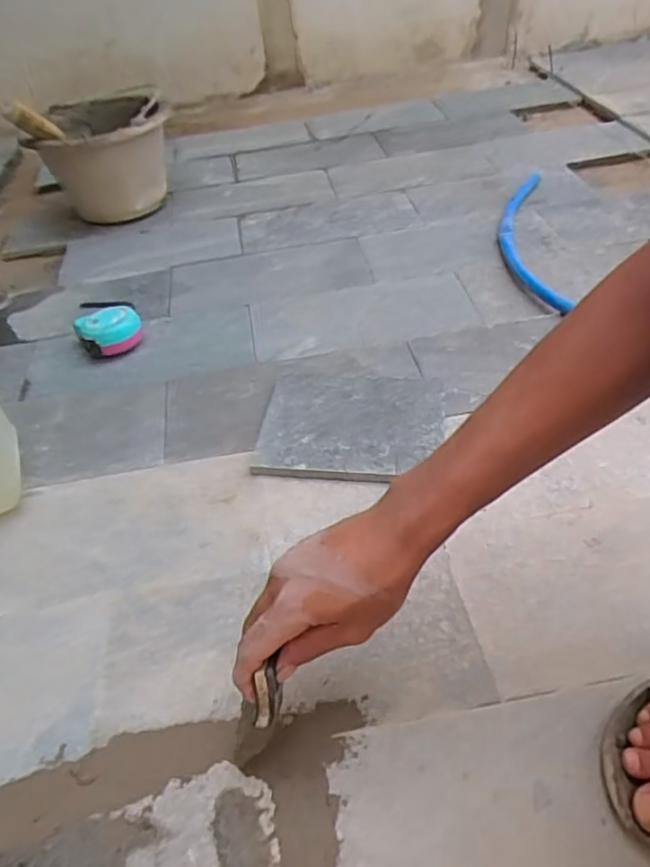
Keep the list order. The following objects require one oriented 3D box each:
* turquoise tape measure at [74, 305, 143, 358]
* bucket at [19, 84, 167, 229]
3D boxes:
[{"bbox_3d":[-0.287,-0.134,0.830,0.083,0.048,0.062,-18,45,-10],"label":"turquoise tape measure"},{"bbox_3d":[-0.386,-0.497,1.135,0.215,0.170,0.256,-12,44,-5],"label":"bucket"}]

